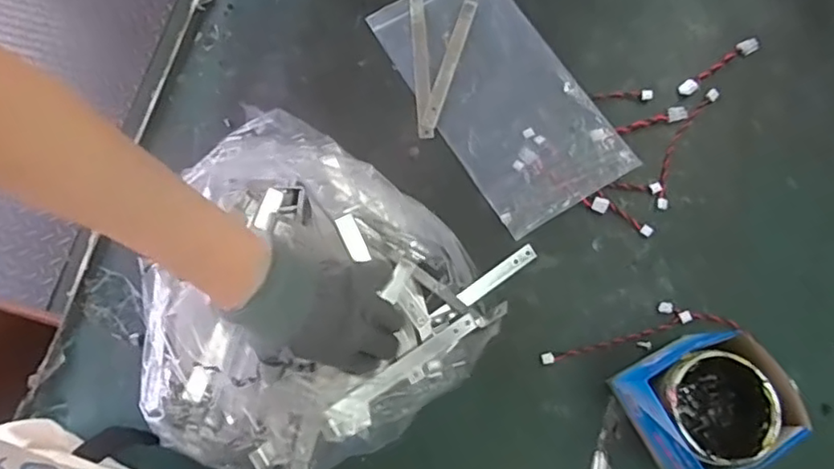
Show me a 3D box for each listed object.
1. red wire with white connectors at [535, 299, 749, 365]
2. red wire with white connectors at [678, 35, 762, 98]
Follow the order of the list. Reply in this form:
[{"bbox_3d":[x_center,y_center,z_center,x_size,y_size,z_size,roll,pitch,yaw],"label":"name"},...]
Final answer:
[{"bbox_3d":[0.213,0.089,0.573,0.195,0.006,0.038,-9,75,-3],"label":"red wire with white connectors"},{"bbox_3d":[0.326,-0.182,0.645,0.113,0.011,0.017,-33,78,-9],"label":"red wire with white connectors"}]

